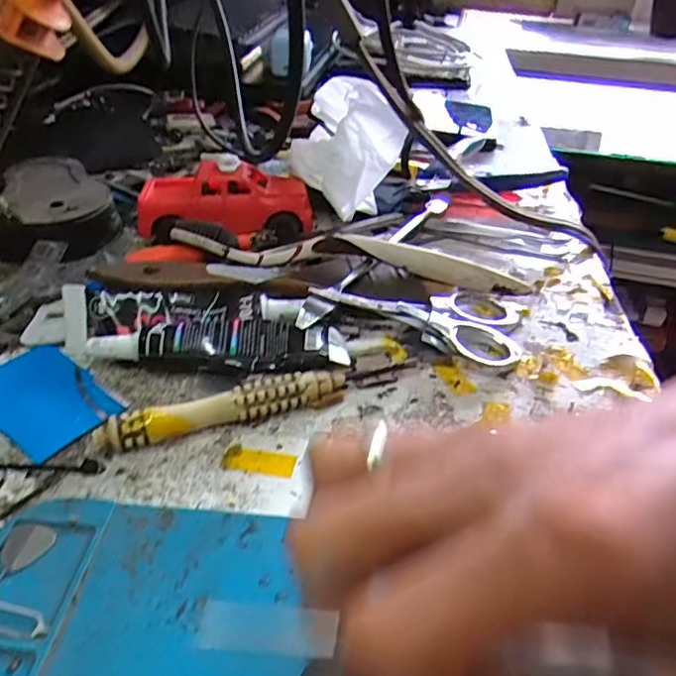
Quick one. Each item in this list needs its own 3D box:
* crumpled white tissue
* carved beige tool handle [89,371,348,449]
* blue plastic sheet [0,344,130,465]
[{"bbox_3d":[0.007,-0.117,0.330,0.071,0.056,0.084,0,40,-2],"label":"crumpled white tissue"},{"bbox_3d":[-0.041,0.028,0.211,0.092,0.013,0.012,-13,42,-17],"label":"carved beige tool handle"},{"bbox_3d":[-0.120,0.022,0.224,0.063,0.004,0.038,27,46,27],"label":"blue plastic sheet"}]

